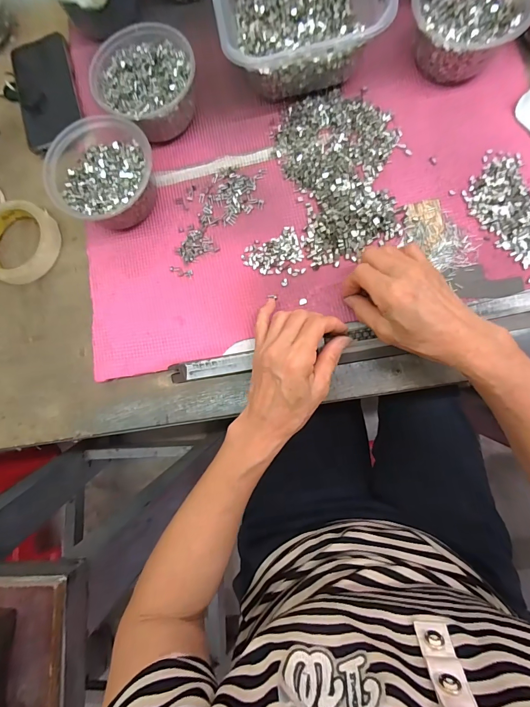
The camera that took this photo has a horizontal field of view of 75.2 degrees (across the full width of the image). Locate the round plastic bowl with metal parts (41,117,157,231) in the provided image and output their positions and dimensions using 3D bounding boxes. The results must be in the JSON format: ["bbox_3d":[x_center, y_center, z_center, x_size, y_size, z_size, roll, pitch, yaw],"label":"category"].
[{"bbox_3d":[-0.177,-0.195,0.386,0.116,0.061,0.108,-1,81,6],"label":"round plastic bowl with metal parts"}]

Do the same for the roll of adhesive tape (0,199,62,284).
[{"bbox_3d":[-0.303,-0.134,0.419,0.092,0.021,0.095,-1,81,6],"label":"roll of adhesive tape"}]

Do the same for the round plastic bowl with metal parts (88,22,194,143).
[{"bbox_3d":[-0.132,-0.305,0.399,0.110,0.060,0.114,-1,81,6],"label":"round plastic bowl with metal parts"}]

